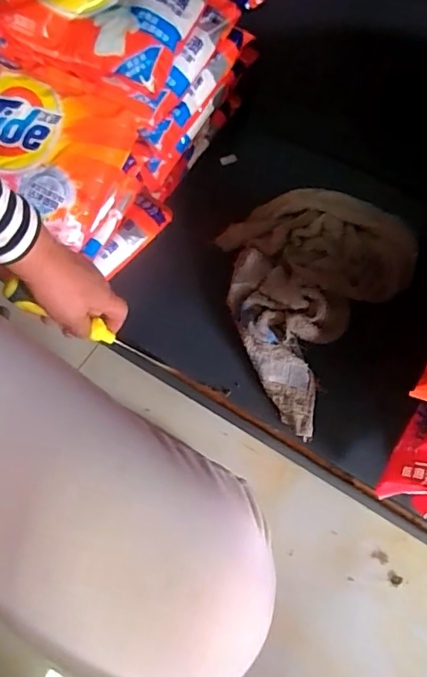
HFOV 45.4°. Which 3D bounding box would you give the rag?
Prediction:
[{"bbox_3d":[0.085,-0.061,0.560,0.204,0.048,0.229,35,74,15],"label":"rag"}]

